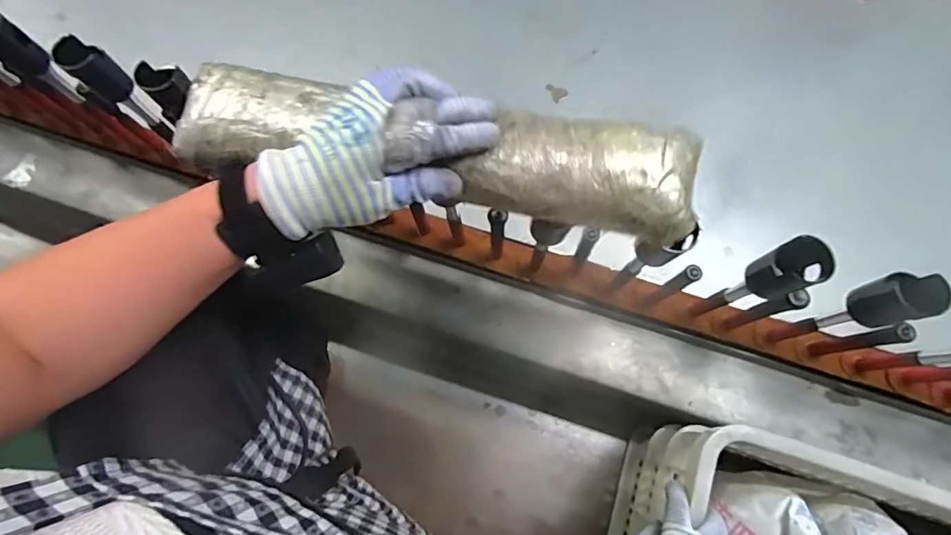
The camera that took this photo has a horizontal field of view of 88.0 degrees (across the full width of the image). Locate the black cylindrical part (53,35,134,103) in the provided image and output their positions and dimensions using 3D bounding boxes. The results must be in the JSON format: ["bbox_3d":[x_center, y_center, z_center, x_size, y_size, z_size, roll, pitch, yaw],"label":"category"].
[{"bbox_3d":[-0.402,-0.208,0.525,0.036,0.070,0.039,0,76,2],"label":"black cylindrical part"}]

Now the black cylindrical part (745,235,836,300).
[{"bbox_3d":[0.283,0.002,0.448,0.040,0.064,0.041,0,76,2],"label":"black cylindrical part"}]

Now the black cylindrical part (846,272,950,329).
[{"bbox_3d":[0.371,0.028,0.435,0.035,0.068,0.040,-13,76,-1],"label":"black cylindrical part"}]

